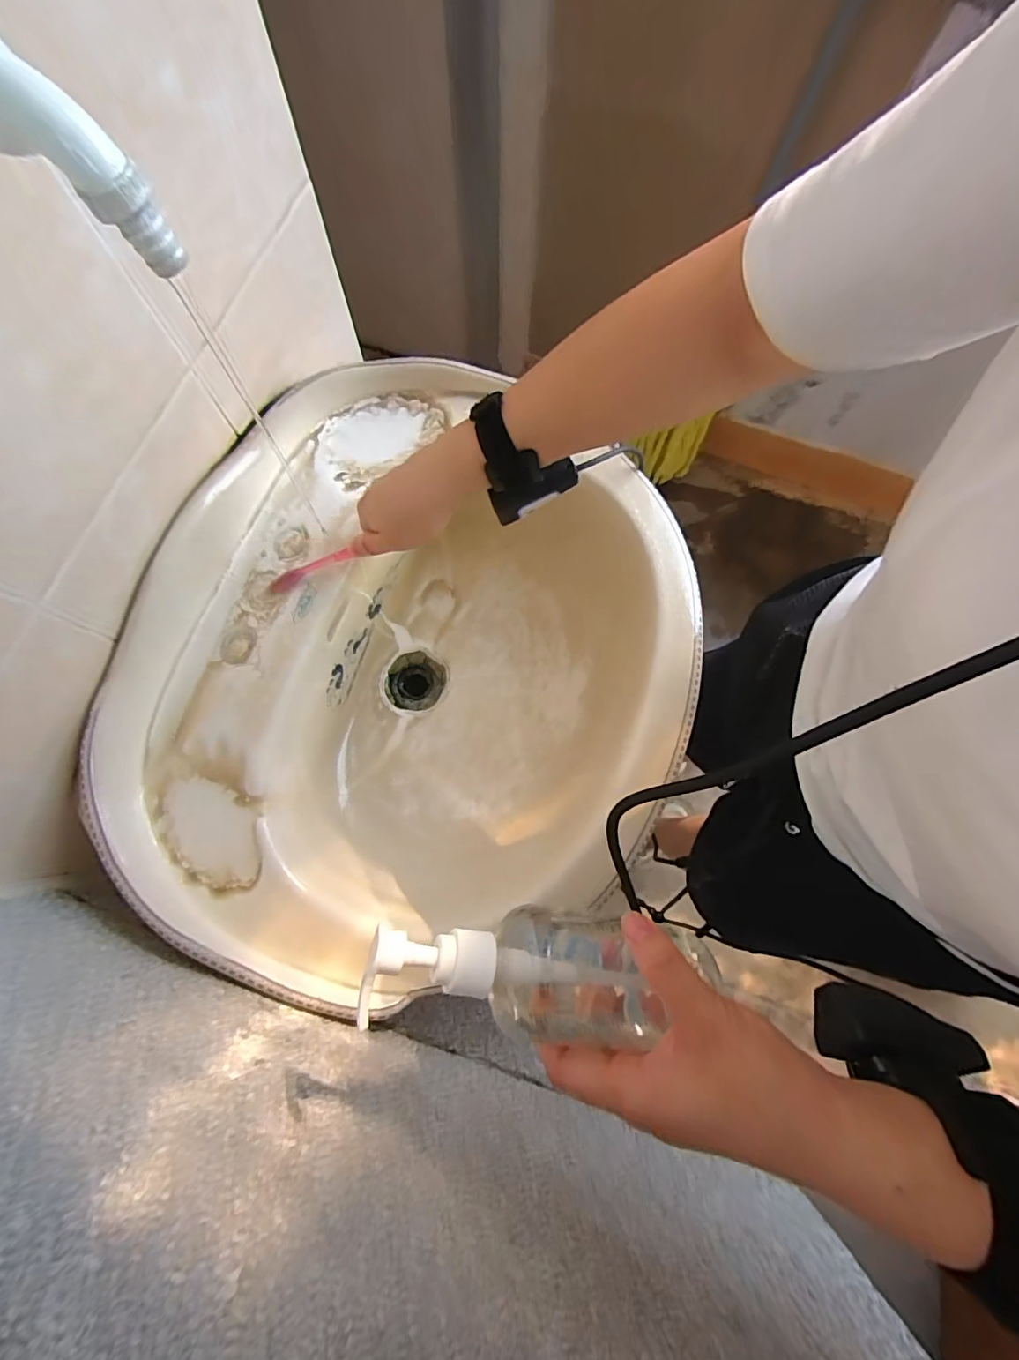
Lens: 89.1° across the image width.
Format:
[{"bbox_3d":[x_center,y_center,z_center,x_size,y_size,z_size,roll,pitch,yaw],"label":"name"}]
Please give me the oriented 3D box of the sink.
[{"bbox_3d":[-0.067,-0.008,0.492,0.439,0.187,0.536,18,76,3],"label":"sink"}]

